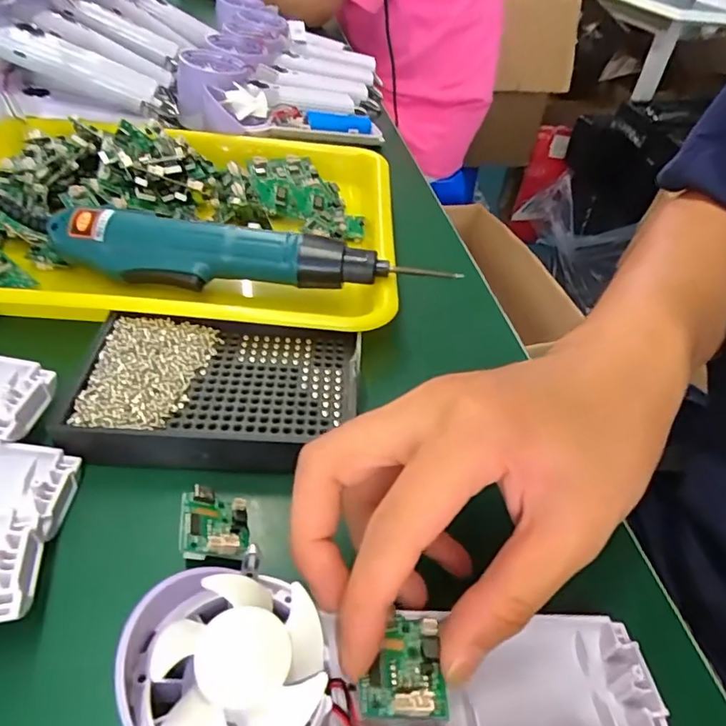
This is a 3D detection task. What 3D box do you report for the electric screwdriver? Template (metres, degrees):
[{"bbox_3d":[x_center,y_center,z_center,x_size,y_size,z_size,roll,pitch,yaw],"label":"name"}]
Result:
[{"bbox_3d":[-0.072,-0.063,0.321,0.227,0.033,0.033,7,43,1],"label":"electric screwdriver"}]

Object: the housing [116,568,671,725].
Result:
[{"bbox_3d":[0.016,0.101,0.172,0.173,0.029,0.060,12,41,-20],"label":"housing"}]

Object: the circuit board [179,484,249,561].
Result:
[{"bbox_3d":[-0.062,0.067,0.221,0.025,0.011,0.033,-4,44,-11],"label":"circuit board"}]

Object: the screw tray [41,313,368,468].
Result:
[{"bbox_3d":[-0.072,0.012,0.270,0.135,0.023,0.088,5,43,-2],"label":"screw tray"}]

